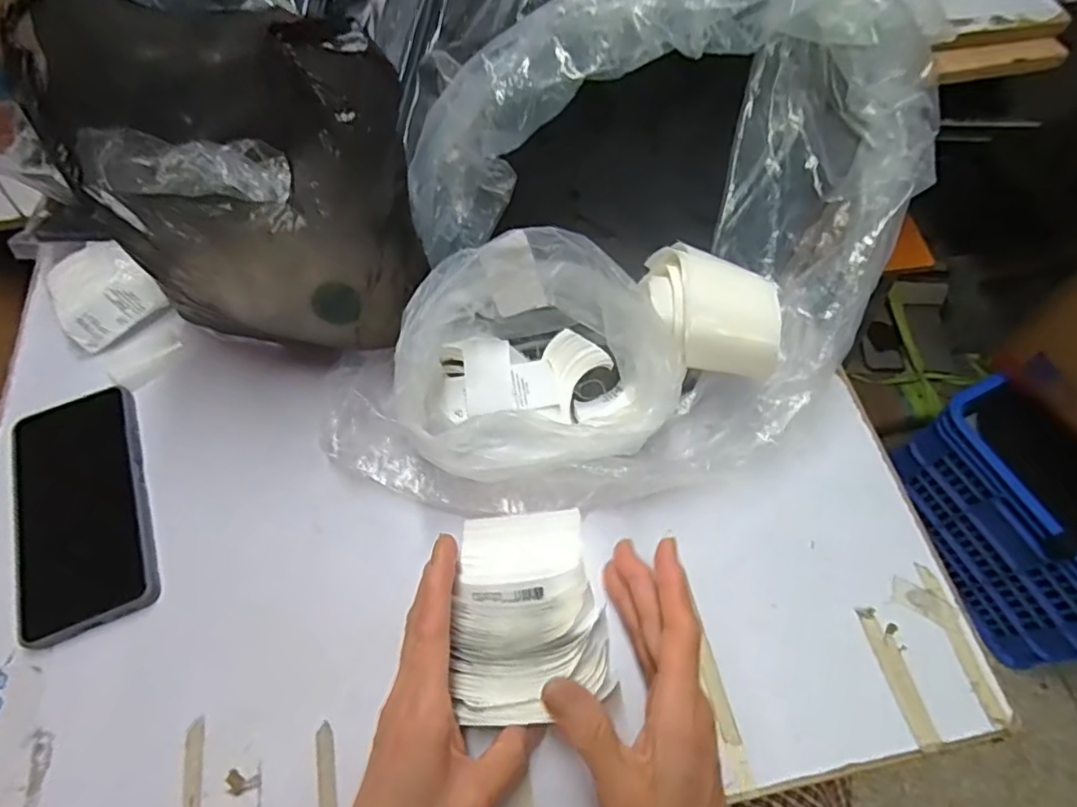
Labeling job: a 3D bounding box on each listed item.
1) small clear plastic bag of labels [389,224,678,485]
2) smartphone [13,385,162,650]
[{"bbox_3d":[-0.001,-0.017,0.369,0.154,0.121,0.111,-8,62,-3],"label":"small clear plastic bag of labels"},{"bbox_3d":[-0.305,0.069,0.401,0.077,0.010,0.165,-22,63,-10],"label":"smartphone"}]

